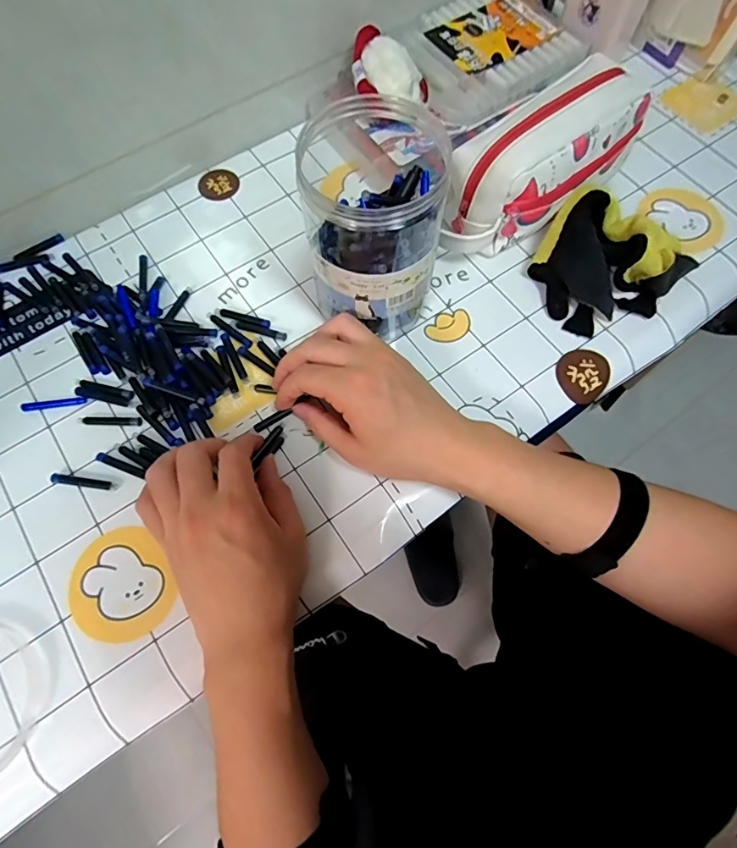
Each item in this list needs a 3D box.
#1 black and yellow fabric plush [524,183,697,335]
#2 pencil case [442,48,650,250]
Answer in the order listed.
[{"bbox_3d":[0.210,-0.143,0.419,0.115,0.045,0.127,36,73,13],"label":"black and yellow fabric plush"},{"bbox_3d":[0.151,-0.227,0.424,0.210,0.097,0.078,-38,73,-13],"label":"pencil case"}]

